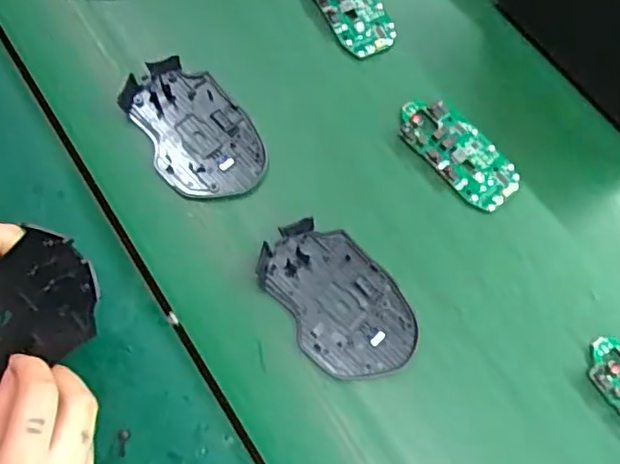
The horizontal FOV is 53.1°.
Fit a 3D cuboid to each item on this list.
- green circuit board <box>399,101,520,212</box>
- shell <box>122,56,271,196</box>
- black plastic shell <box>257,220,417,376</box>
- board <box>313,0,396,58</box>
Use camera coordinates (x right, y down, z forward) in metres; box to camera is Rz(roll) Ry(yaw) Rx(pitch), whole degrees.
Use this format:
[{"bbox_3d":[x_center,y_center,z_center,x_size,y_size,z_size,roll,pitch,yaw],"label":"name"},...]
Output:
[{"bbox_3d":[0.107,-0.059,0.450,0.045,0.011,0.096,-43,78,-15],"label":"green circuit board"},{"bbox_3d":[-0.083,-0.075,0.446,0.071,0.006,0.116,-30,75,-12],"label":"shell"},{"bbox_3d":[0.017,0.045,0.411,0.114,0.009,0.073,44,74,12],"label":"black plastic shell"},{"bbox_3d":[0.032,-0.181,0.489,0.048,0.016,0.091,-31,75,-12],"label":"board"}]

